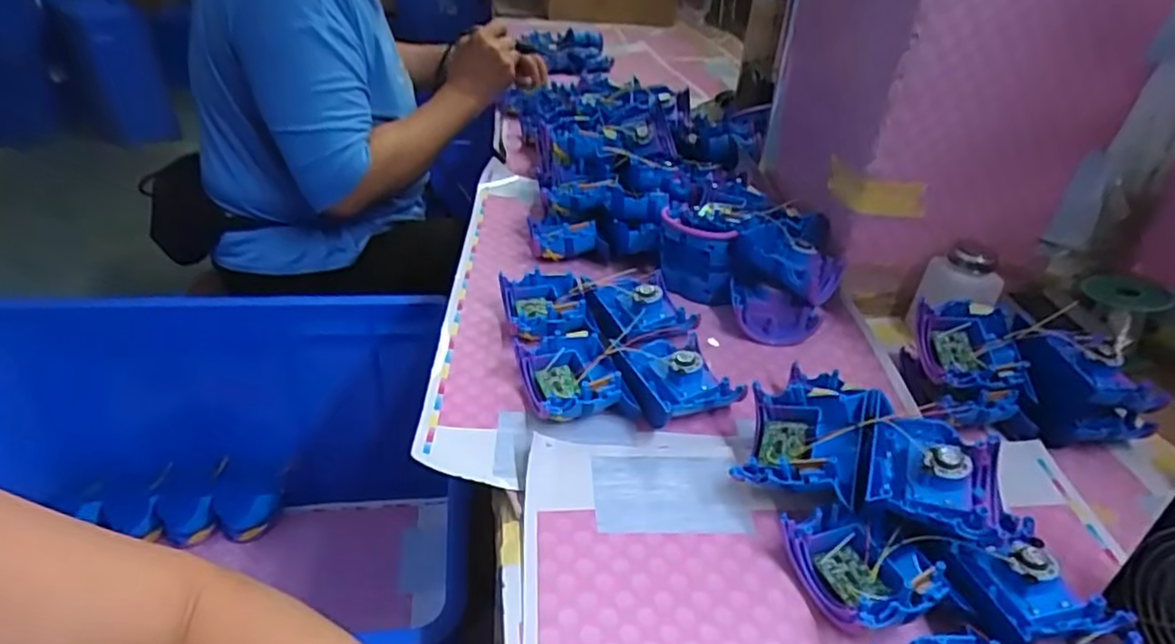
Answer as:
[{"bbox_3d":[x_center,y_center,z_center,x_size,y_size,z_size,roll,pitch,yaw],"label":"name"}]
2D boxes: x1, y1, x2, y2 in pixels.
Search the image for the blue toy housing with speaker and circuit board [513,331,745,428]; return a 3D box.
[{"bbox_3d":[0.032,0.048,0.558,0.165,0.037,0.105,-6,35,-16],"label":"blue toy housing with speaker and circuit board"}]

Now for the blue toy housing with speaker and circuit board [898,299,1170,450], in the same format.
[{"bbox_3d":[0.363,0.045,0.561,0.180,0.068,0.092,11,34,9],"label":"blue toy housing with speaker and circuit board"}]

